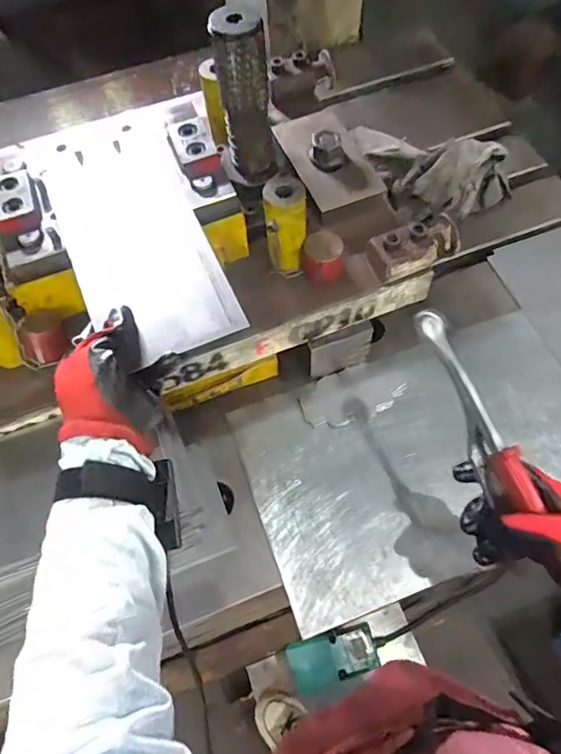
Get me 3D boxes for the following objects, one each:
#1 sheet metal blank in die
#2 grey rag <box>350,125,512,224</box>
[{"bbox_3d":[-0.133,-0.124,0.494,0.123,0.007,0.256,-21,64,-7],"label":"sheet metal blank in die"},{"bbox_3d":[0.206,-0.310,0.759,0.158,0.073,0.194,-26,63,-10],"label":"grey rag"}]

